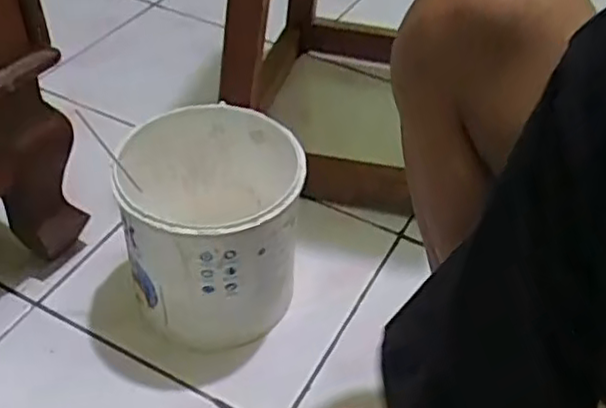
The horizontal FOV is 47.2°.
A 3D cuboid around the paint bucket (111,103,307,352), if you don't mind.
[{"bbox_3d":[-0.089,0.030,0.705,0.165,0.188,0.172,-2,44,-6],"label":"paint bucket"}]

